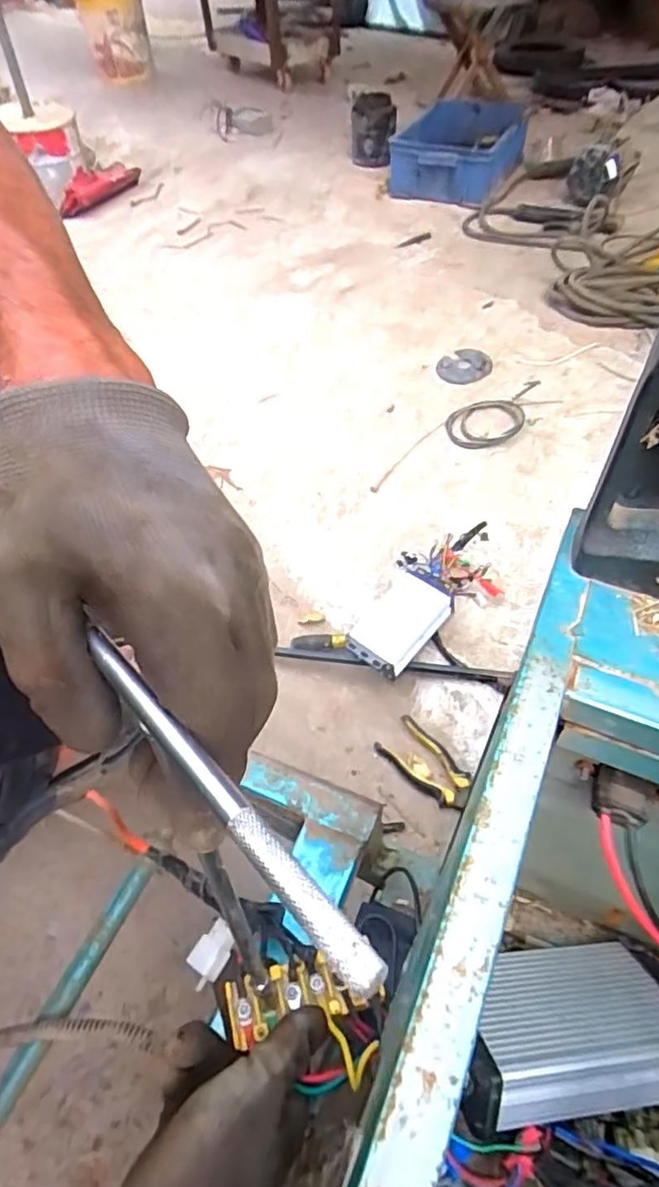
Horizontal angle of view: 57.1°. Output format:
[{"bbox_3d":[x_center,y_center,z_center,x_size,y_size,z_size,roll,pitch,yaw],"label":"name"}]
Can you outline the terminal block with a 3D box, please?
[{"bbox_3d":[-0.017,0.246,0.373,0.092,0.014,0.035,-4,49,-7],"label":"terminal block"}]

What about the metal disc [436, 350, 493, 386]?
[{"bbox_3d":[0.296,-0.498,1.331,0.110,0.010,0.111,-7,58,12],"label":"metal disc"}]

